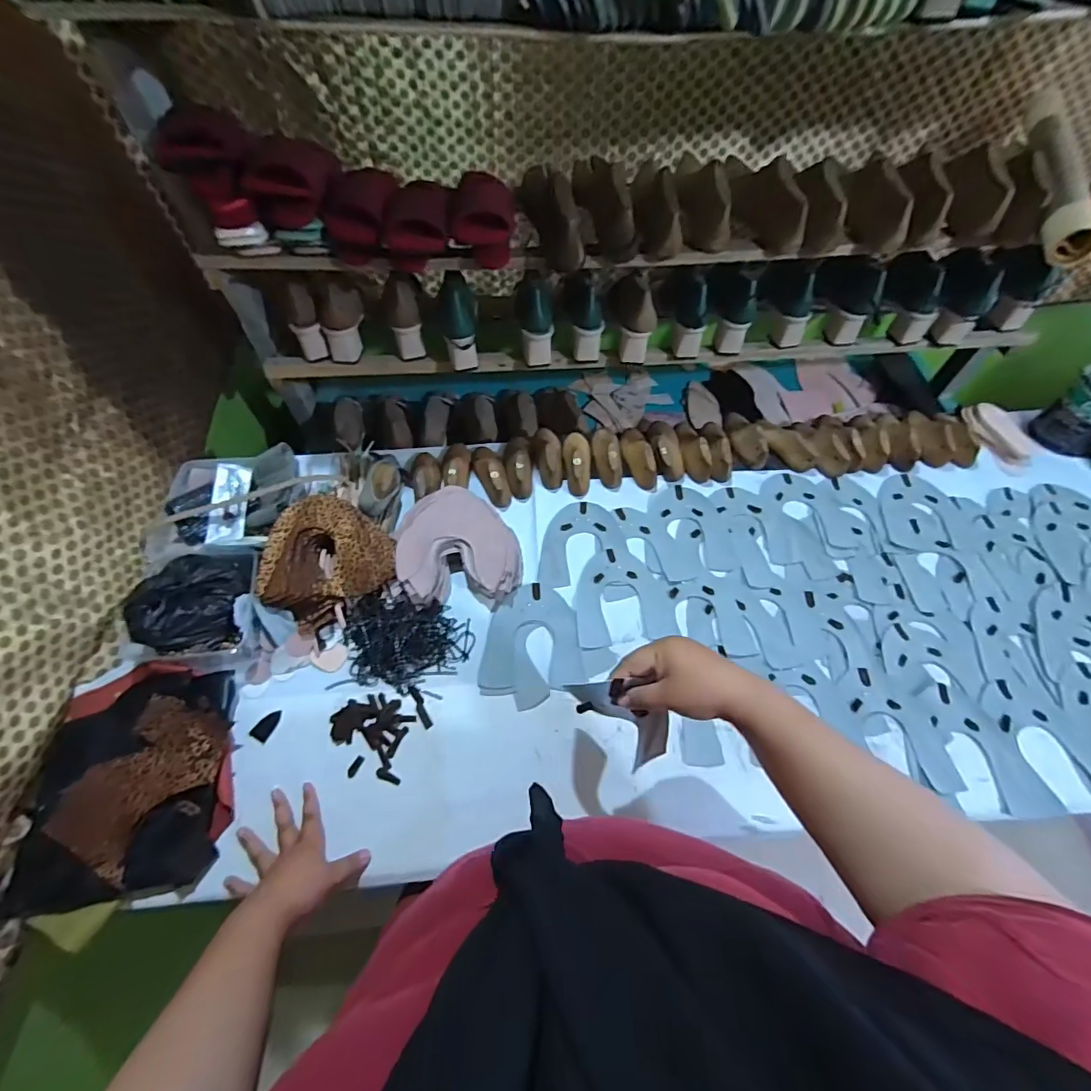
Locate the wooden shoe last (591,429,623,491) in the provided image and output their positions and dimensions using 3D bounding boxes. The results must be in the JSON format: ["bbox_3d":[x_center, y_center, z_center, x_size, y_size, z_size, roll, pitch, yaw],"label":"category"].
[{"bbox_3d":[0.112,-0.170,0.903,0.045,0.050,0.134,-1,59,-1],"label":"wooden shoe last"}]

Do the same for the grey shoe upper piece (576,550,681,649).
[{"bbox_3d":[0.118,0.077,0.780,0.154,0.004,0.157,-9,59,-6],"label":"grey shoe upper piece"}]

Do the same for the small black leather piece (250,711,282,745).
[{"bbox_3d":[-0.378,0.243,0.670,0.024,0.005,0.042,20,61,11],"label":"small black leather piece"}]

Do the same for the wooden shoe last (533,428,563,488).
[{"bbox_3d":[0.005,-0.174,0.910,0.051,0.053,0.144,-2,59,-1],"label":"wooden shoe last"}]

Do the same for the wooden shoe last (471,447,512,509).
[{"bbox_3d":[-0.098,-0.137,0.882,0.049,0.047,0.139,-19,61,-11],"label":"wooden shoe last"}]

